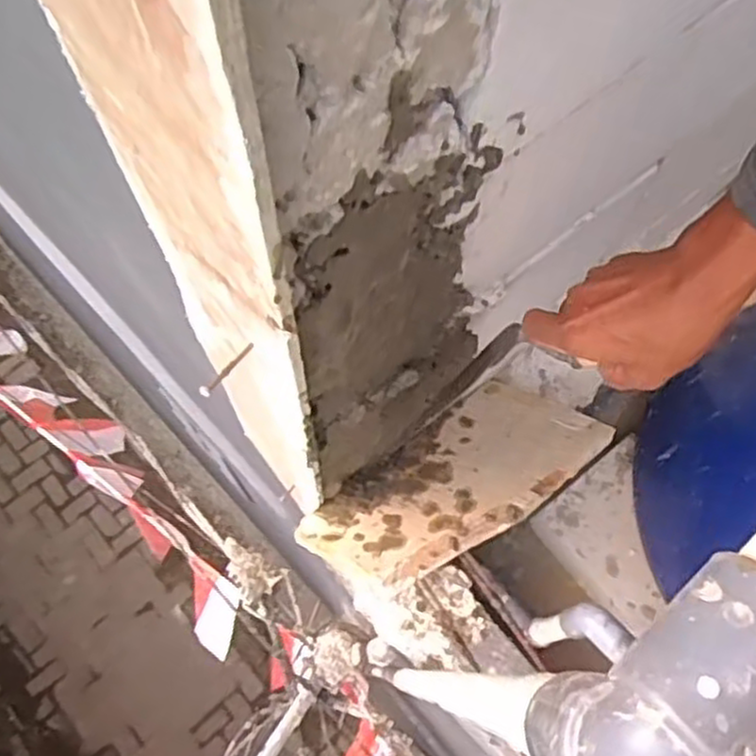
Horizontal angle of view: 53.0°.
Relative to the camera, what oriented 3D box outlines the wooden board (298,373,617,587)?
[{"bbox_3d":[0.087,0.102,0.795,0.331,0.016,0.163,-31,41,-33],"label":"wooden board"}]

